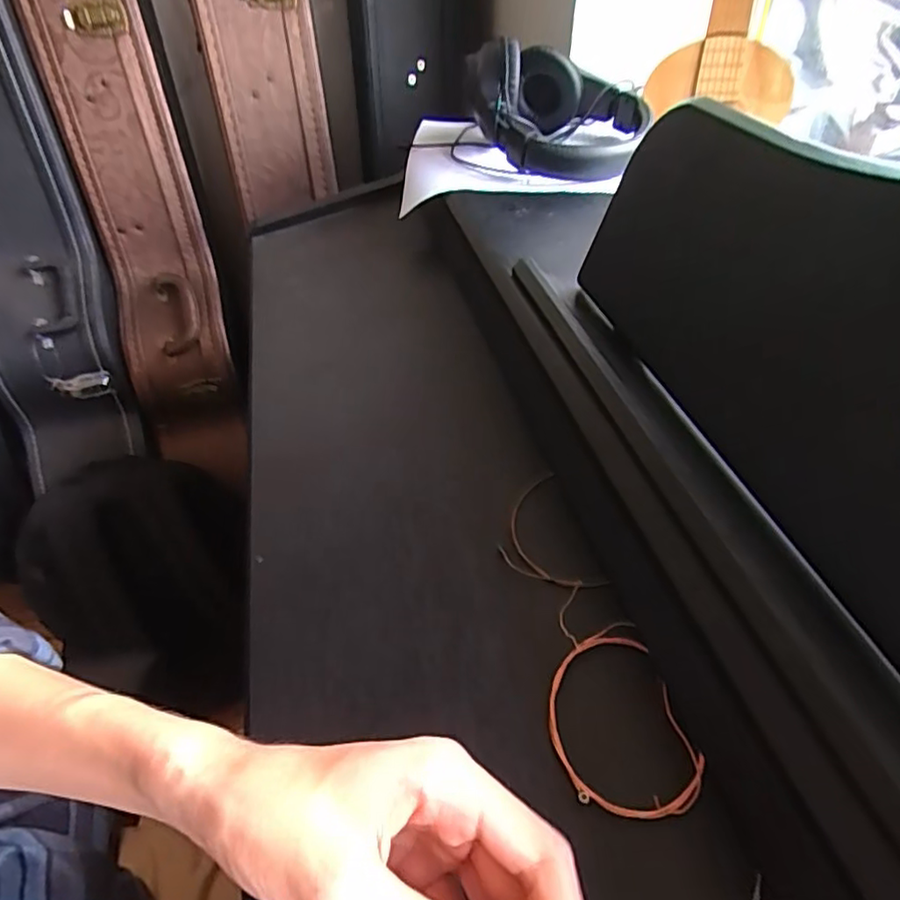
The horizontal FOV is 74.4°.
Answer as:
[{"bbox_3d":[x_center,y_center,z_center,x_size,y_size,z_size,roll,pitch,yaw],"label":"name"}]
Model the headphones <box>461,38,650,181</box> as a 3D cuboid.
[{"bbox_3d":[0.104,-0.348,0.595,0.175,0.085,0.187,3,44,5],"label":"headphones"}]

